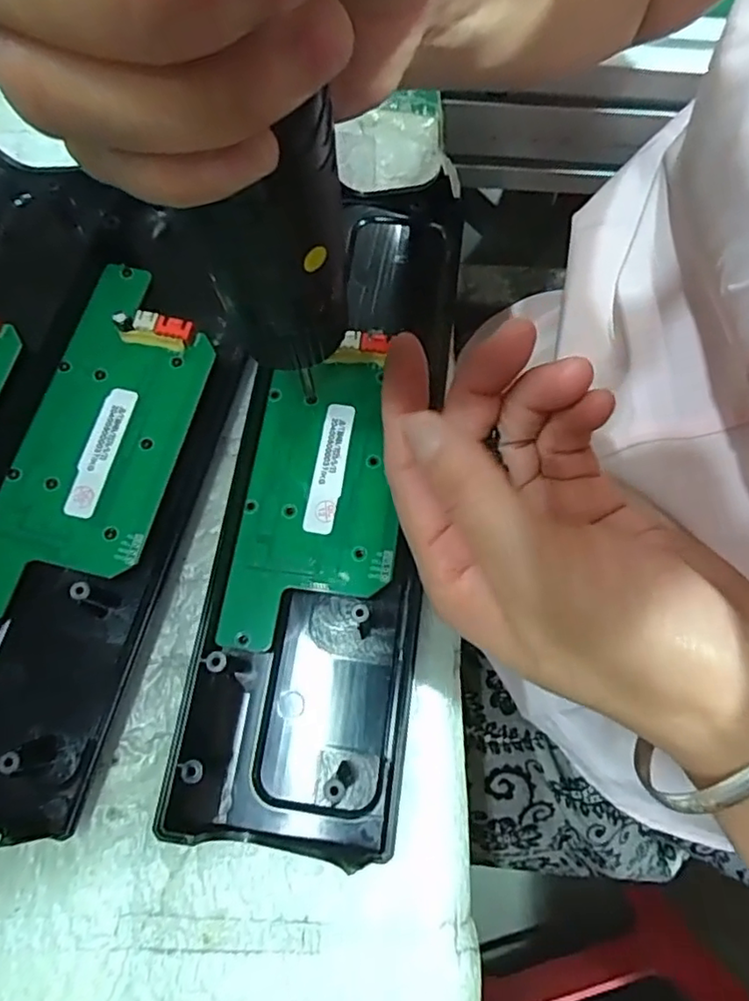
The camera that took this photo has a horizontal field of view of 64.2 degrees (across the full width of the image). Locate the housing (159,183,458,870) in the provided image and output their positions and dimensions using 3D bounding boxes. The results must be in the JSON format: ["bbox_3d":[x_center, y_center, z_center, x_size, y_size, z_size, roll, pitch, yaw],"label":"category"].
[{"bbox_3d":[-0.016,-0.007,0.210,0.073,0.016,0.233,9,72,0],"label":"housing"}]

